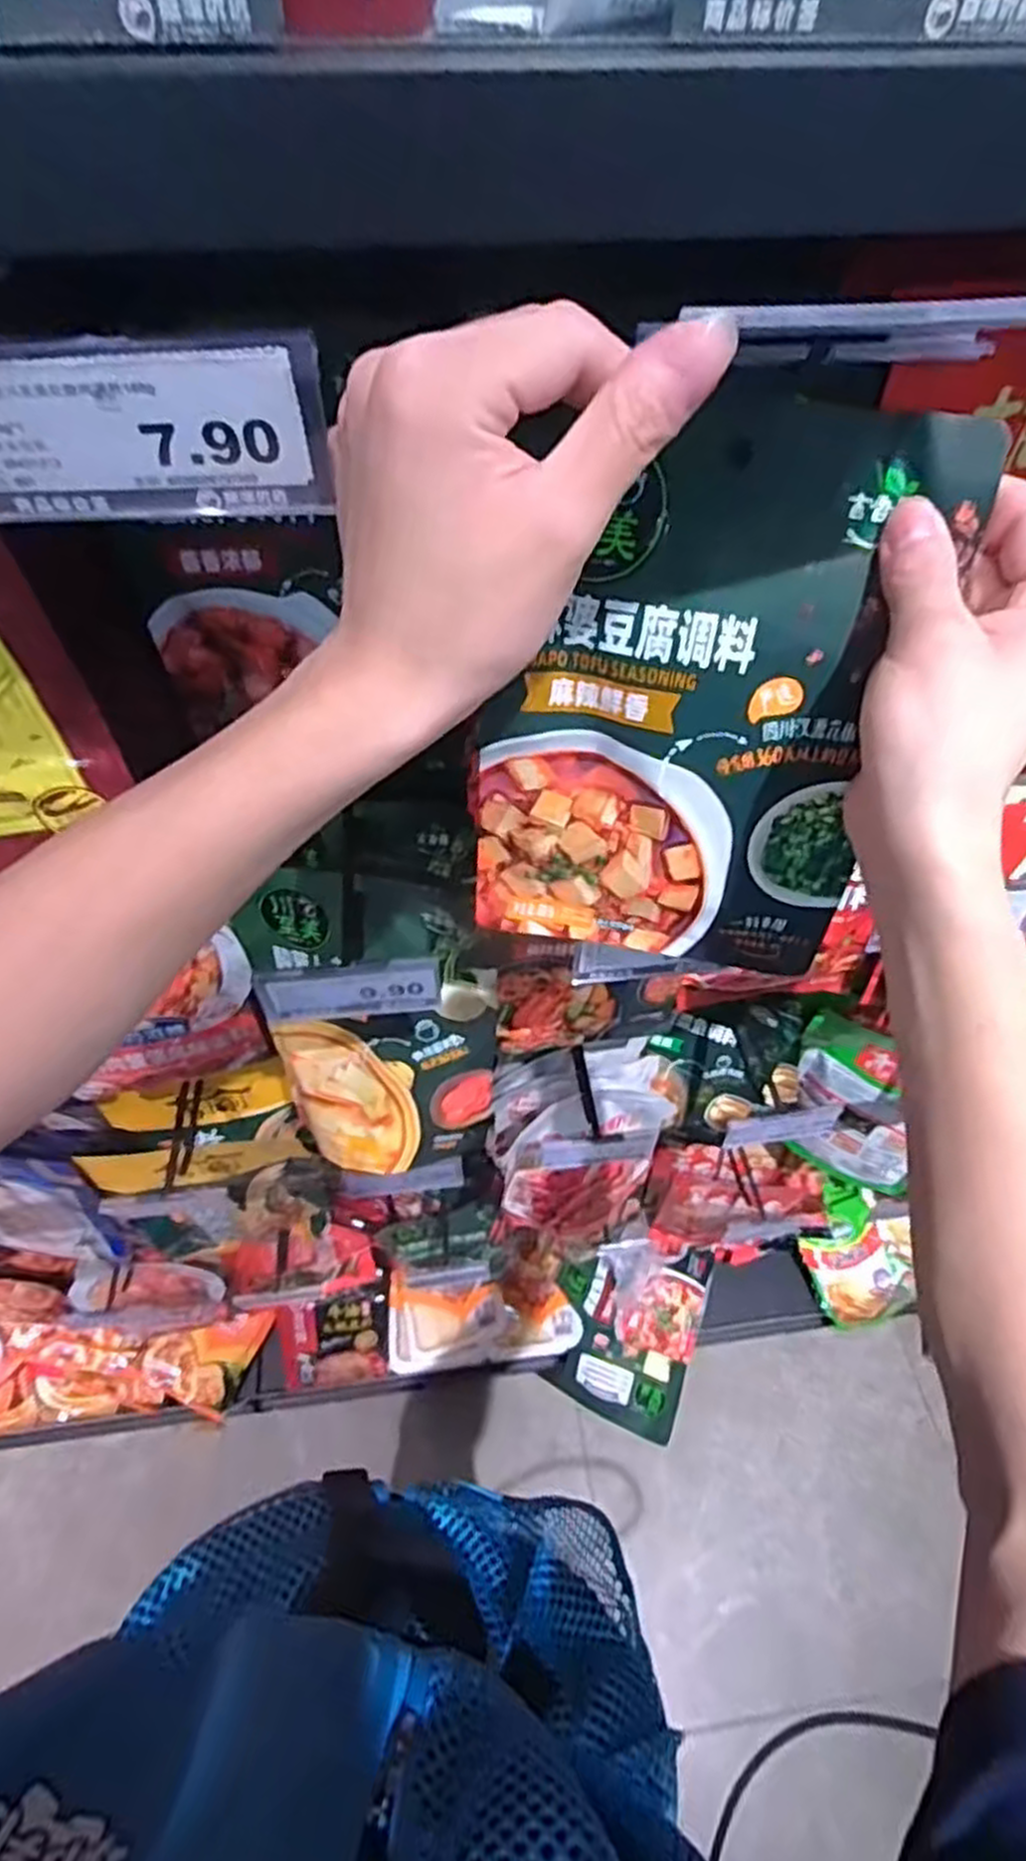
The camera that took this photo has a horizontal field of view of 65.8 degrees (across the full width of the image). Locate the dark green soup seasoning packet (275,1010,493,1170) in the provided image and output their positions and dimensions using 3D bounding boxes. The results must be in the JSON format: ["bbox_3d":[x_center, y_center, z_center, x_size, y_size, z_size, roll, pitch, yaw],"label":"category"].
[{"bbox_3d":[-0.100,0.121,0.613,0.176,0.147,0.039,4,21,10],"label":"dark green soup seasoning packet"}]

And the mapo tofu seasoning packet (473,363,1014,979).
[{"bbox_3d":[0.068,-0.079,0.325,0.160,0.232,0.017,11,38,7],"label":"mapo tofu seasoning packet"}]

